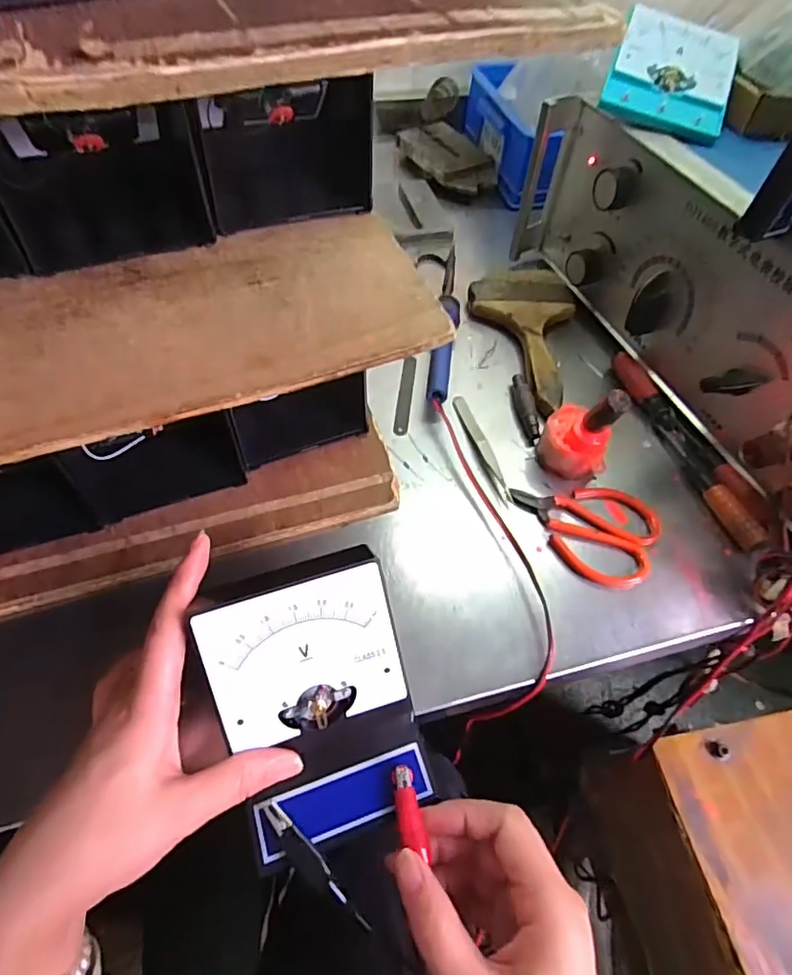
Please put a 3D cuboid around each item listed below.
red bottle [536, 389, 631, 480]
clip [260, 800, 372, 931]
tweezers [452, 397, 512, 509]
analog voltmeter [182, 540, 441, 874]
[{"bbox_3d":[0.138,-0.048,0.394,0.049,0.085,0.050,22,57,10],"label":"red bottle"},{"bbox_3d":[-0.040,0.176,0.249,0.069,0.004,0.012,38,61,20],"label":"clip"},{"bbox_3d":[0.067,-0.034,0.427,0.013,0.009,0.112,-11,57,-11],"label":"tweezers"},{"bbox_3d":[-0.038,0.107,0.264,0.092,0.078,0.111,-14,58,-13],"label":"analog voltmeter"}]

